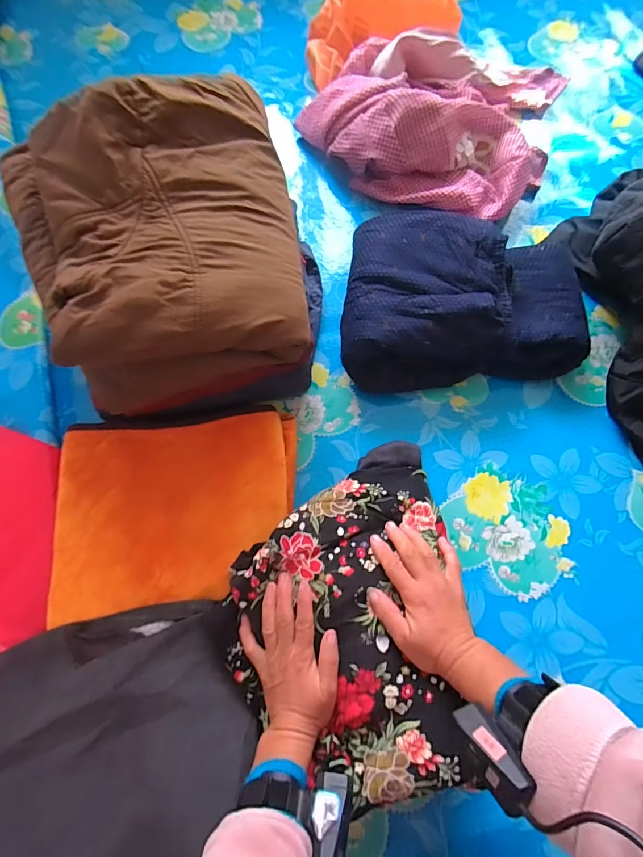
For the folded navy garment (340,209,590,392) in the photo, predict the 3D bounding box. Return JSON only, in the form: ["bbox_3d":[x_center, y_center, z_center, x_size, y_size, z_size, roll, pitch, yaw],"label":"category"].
[{"bbox_3d":[0.220,-0.208,0.642,0.372,0.115,0.273,-2,73,-1],"label":"folded navy garment"}]

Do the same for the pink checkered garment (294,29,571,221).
[{"bbox_3d":[0.238,-0.636,0.778,0.456,0.111,0.456,25,74,7],"label":"pink checkered garment"}]

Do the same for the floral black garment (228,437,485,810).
[{"bbox_3d":[0.027,0.193,0.474,0.258,0.074,0.365,2,73,0],"label":"floral black garment"}]

